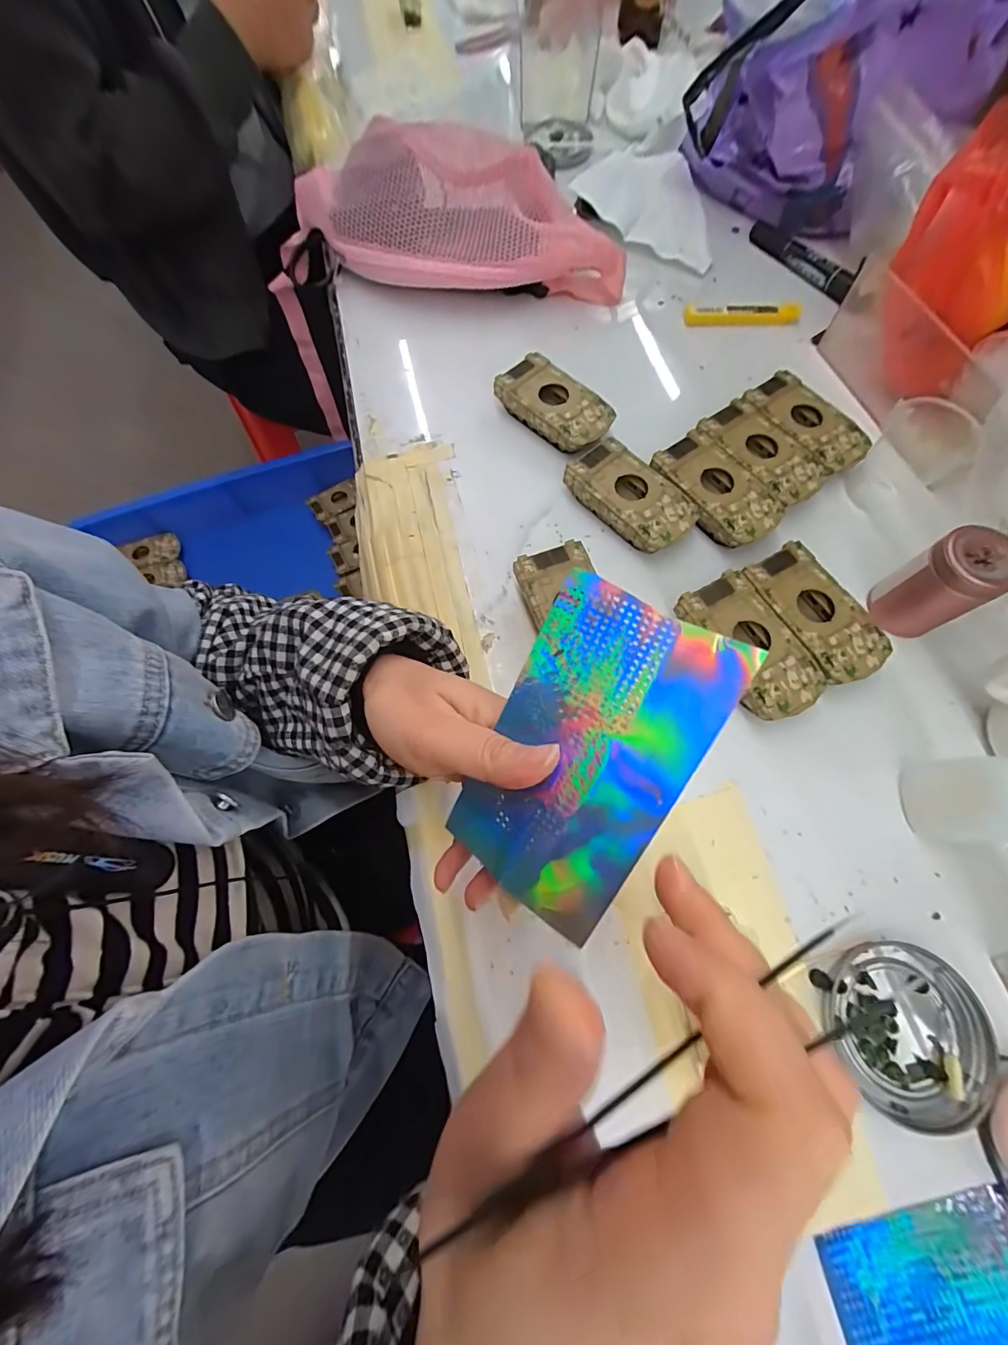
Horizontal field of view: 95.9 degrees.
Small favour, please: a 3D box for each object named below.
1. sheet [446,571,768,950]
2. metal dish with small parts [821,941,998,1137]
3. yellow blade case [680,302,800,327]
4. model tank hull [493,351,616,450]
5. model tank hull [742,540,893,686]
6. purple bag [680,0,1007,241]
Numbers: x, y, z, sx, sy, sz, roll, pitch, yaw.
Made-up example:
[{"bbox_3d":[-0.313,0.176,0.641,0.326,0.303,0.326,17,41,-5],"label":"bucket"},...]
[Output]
[{"bbox_3d":[0.028,0.031,0.177,0.074,0.009,0.123,32,98,27],"label":"sheet"},{"bbox_3d":[0.210,0.184,0.236,0.076,0.007,0.076,-1,70,2],"label":"metal dish with small parts"},{"bbox_3d":[0.222,-0.332,0.421,0.106,0.011,0.013,-3,70,1],"label":"yellow blade case"},{"bbox_3d":[0.042,-0.216,0.376,0.094,0.029,0.050,42,77,15],"label":"model tank hull"},{"bbox_3d":[0.205,-0.037,0.304,0.050,0.021,0.095,-28,72,-8],"label":"model tank hull"},{"bbox_3d":[0.320,-0.568,0.425,0.225,0.143,0.257,26,73,11],"label":"purple bag"}]

